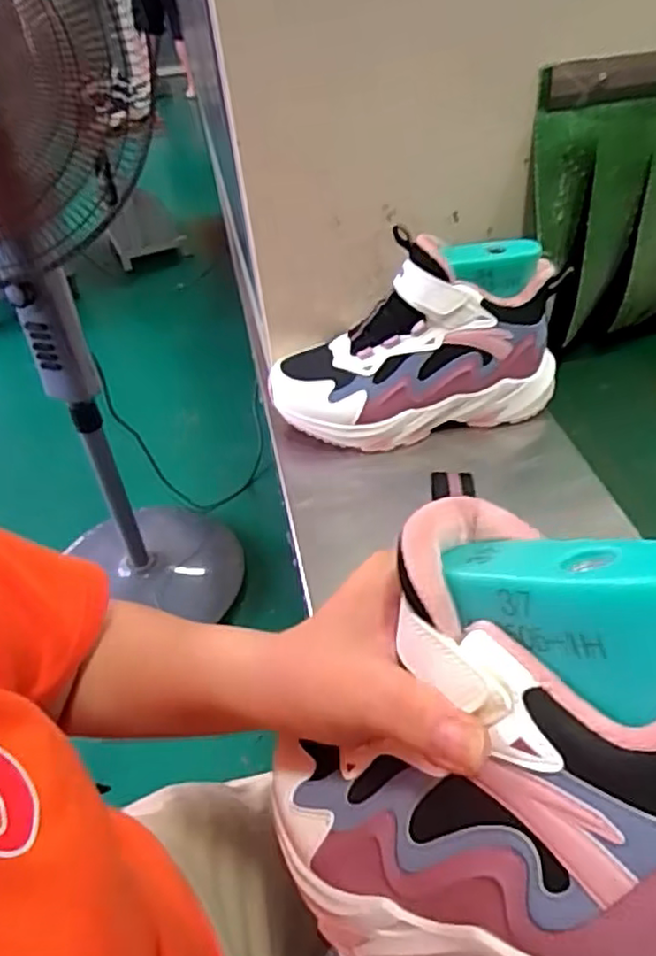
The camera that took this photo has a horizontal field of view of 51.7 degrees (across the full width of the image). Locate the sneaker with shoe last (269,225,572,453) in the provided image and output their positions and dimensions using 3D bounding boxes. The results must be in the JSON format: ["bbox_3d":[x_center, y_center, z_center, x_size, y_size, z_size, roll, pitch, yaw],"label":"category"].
[{"bbox_3d":[0.068,-0.112,0.546,0.227,0.133,0.097,-13,43,-8],"label":"sneaker with shoe last"}]

